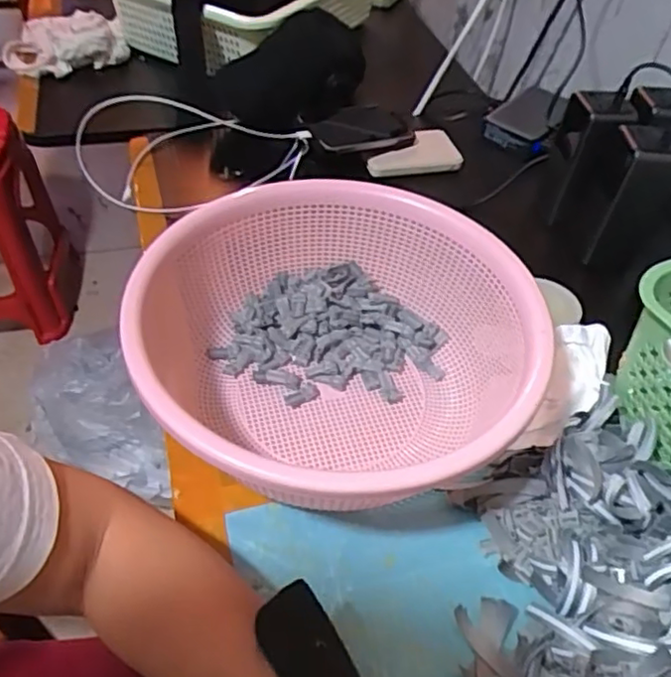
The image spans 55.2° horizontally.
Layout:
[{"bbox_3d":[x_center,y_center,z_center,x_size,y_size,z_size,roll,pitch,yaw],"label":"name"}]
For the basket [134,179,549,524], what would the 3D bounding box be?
[{"bbox_3d":[0.003,0.005,0.472,0.278,0.097,0.286,34,53,23],"label":"basket"}]

